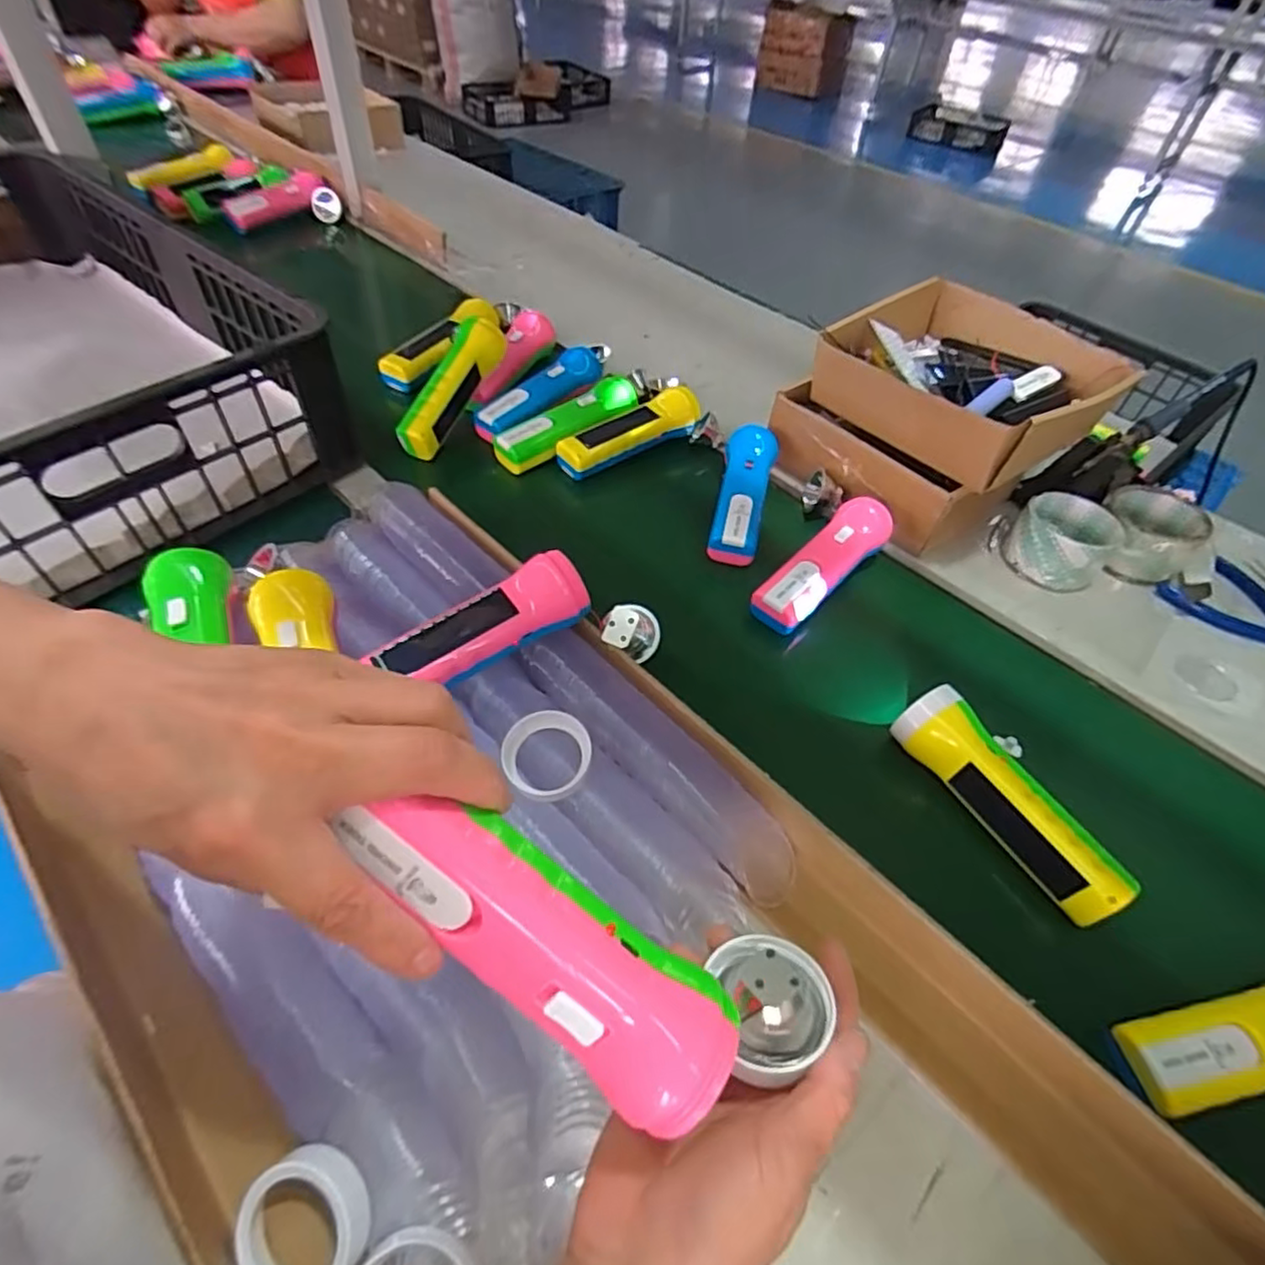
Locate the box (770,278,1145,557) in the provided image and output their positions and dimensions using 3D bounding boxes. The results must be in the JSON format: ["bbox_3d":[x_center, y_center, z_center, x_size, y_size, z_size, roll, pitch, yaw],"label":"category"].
[{"bbox_3d":[0.301,-0.210,0.645,0.237,0.134,0.226,-25,55,-25],"label":"box"}]

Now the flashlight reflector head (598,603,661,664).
[{"bbox_3d":[-0.001,0.001,0.475,0.026,0.044,0.039,-7,78,37],"label":"flashlight reflector head"}]

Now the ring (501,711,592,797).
[{"bbox_3d":[-0.053,0.075,0.407,0.053,0.016,0.053,0,70,0],"label":"ring"}]

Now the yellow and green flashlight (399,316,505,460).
[{"bbox_3d":[-0.183,-0.251,0.671,0.034,0.047,0.162,21,70,13],"label":"yellow and green flashlight"}]

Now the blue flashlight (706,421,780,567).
[{"bbox_3d":[0.104,-0.134,0.629,0.046,0.043,0.156,13,49,6],"label":"blue flashlight"}]

